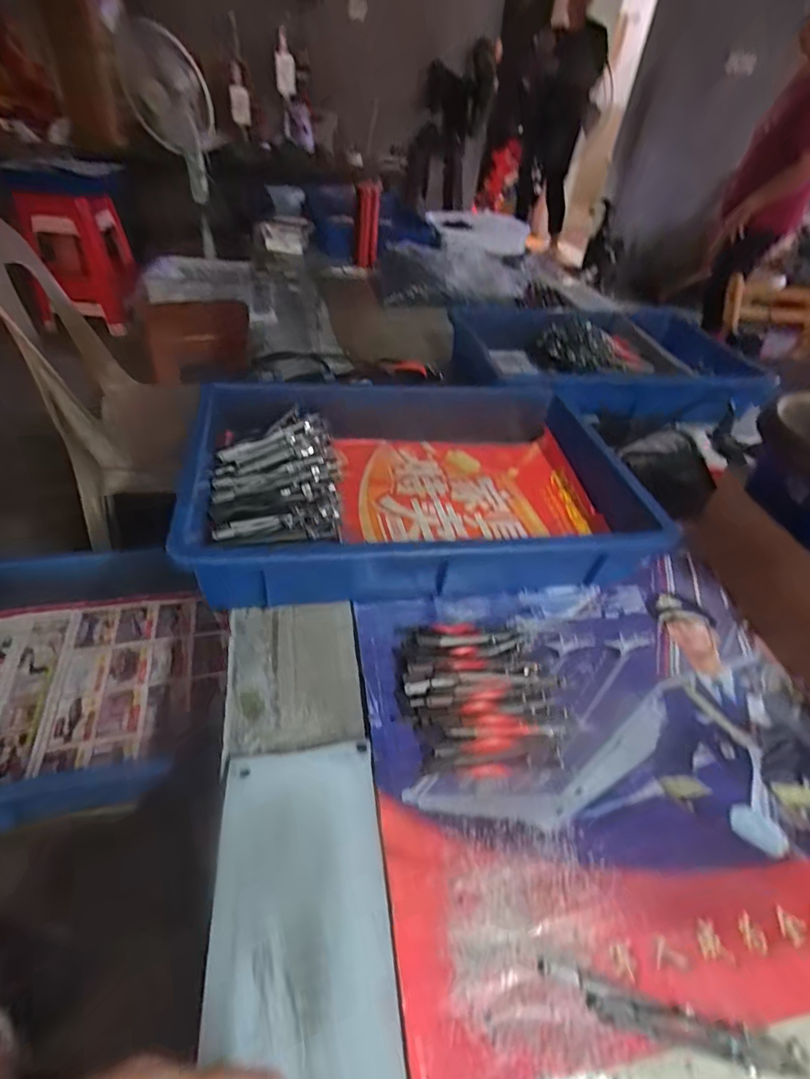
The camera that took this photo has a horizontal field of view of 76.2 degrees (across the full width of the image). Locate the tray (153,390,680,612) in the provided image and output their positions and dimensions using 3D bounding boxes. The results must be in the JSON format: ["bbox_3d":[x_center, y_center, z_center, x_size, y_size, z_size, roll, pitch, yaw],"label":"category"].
[{"bbox_3d":[0.008,-0.059,0.540,0.423,0.090,0.286,-4,43,-12],"label":"tray"}]

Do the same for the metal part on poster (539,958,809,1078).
[{"bbox_3d":[0.136,0.248,0.265,0.128,0.009,0.017,12,43,9],"label":"metal part on poster"}]

